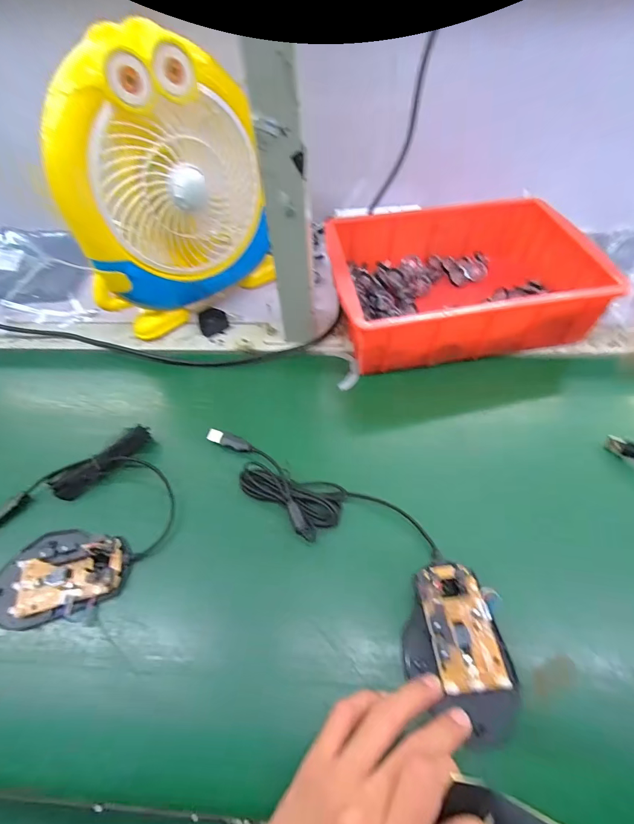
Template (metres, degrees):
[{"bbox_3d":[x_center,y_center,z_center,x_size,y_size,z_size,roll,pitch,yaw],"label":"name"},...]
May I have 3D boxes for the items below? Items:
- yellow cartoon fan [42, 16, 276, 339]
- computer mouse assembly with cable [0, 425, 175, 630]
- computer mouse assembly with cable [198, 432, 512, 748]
[{"bbox_3d":[-0.165,-0.237,0.430,0.236,0.255,0.072,-37,60,-21],"label":"yellow cartoon fan"},{"bbox_3d":[-0.209,0.099,0.336,0.153,0.018,0.139,-25,57,-14],"label":"computer mouse assembly with cable"},{"bbox_3d":[0.022,0.103,0.324,0.322,0.021,0.094,34,64,25],"label":"computer mouse assembly with cable"}]

